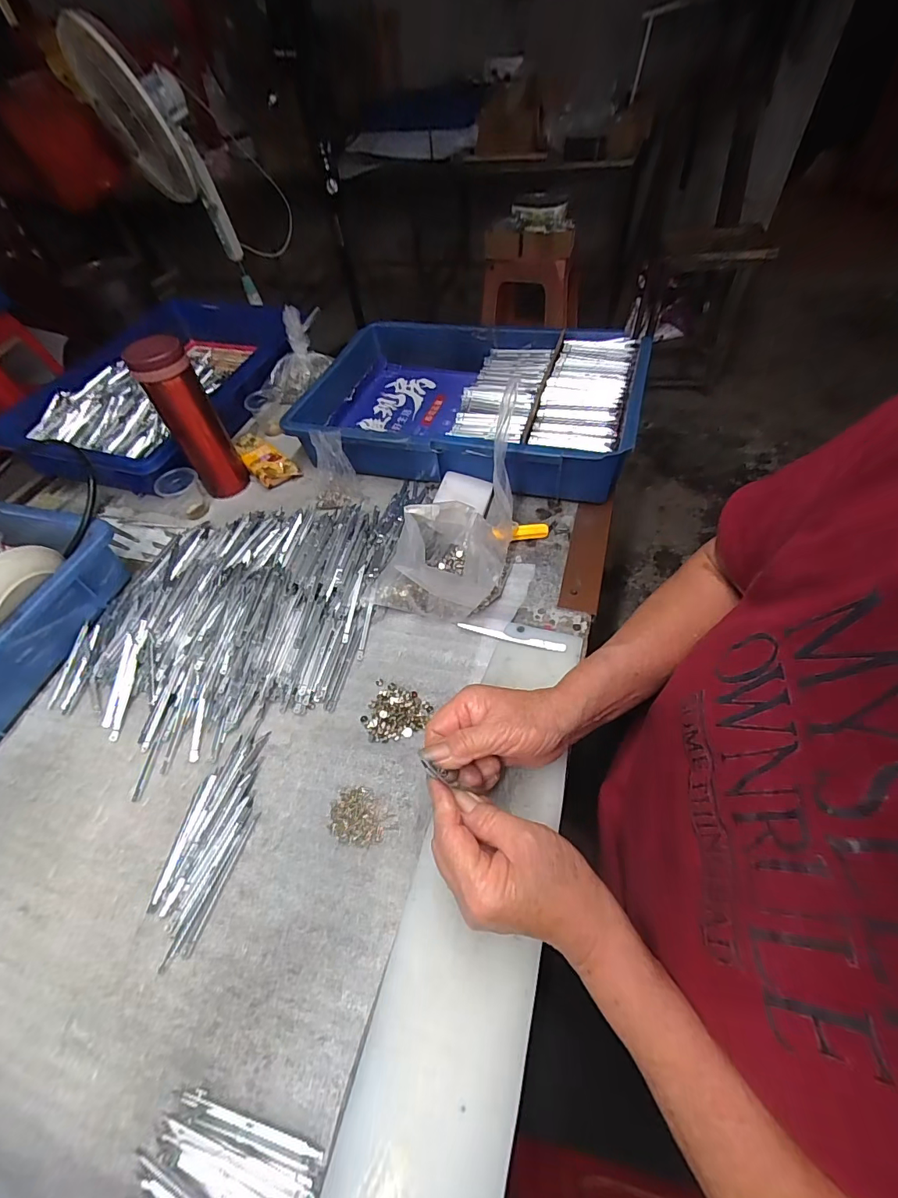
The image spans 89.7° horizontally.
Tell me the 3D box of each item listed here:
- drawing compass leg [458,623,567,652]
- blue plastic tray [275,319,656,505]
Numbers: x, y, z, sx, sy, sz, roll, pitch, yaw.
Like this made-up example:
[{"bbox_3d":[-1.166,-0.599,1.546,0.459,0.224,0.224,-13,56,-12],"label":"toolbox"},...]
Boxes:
[{"bbox_3d":[0.059,0.037,0.433,0.103,0.006,0.009,11,55,13],"label":"drawing compass leg"},{"bbox_3d":[0.026,-0.273,0.630,0.429,0.090,0.304,9,55,12],"label":"blue plastic tray"}]

